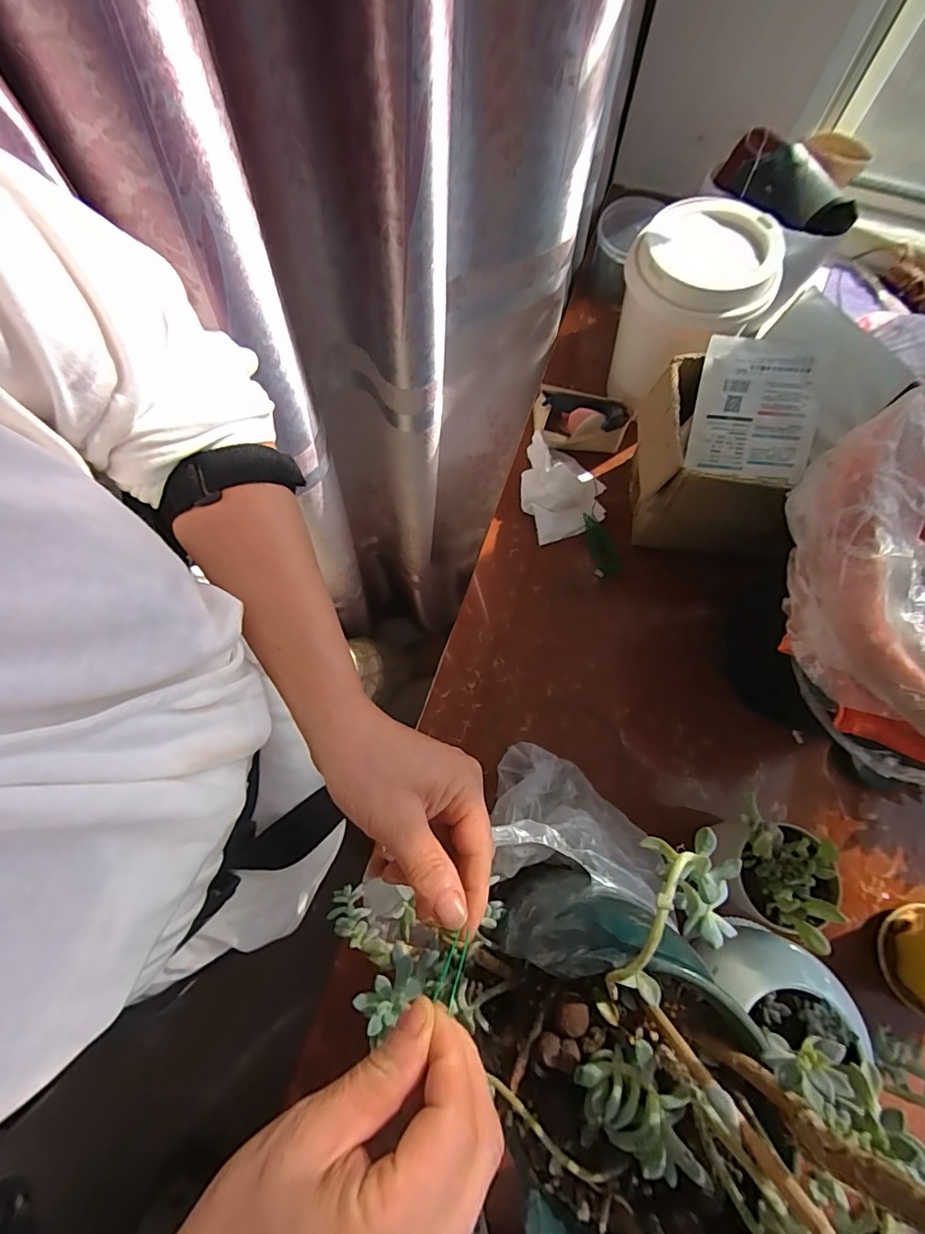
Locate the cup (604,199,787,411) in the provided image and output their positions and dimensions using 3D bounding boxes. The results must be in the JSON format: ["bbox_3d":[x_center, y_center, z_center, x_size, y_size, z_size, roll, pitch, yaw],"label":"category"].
[{"bbox_3d":[0.236,-0.322,0.537,0.136,0.164,0.133,0,72,1],"label":"cup"}]

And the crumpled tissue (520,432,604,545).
[{"bbox_3d":[0.120,-0.162,0.588,0.103,0.050,0.122,-18,73,-5],"label":"crumpled tissue"}]

